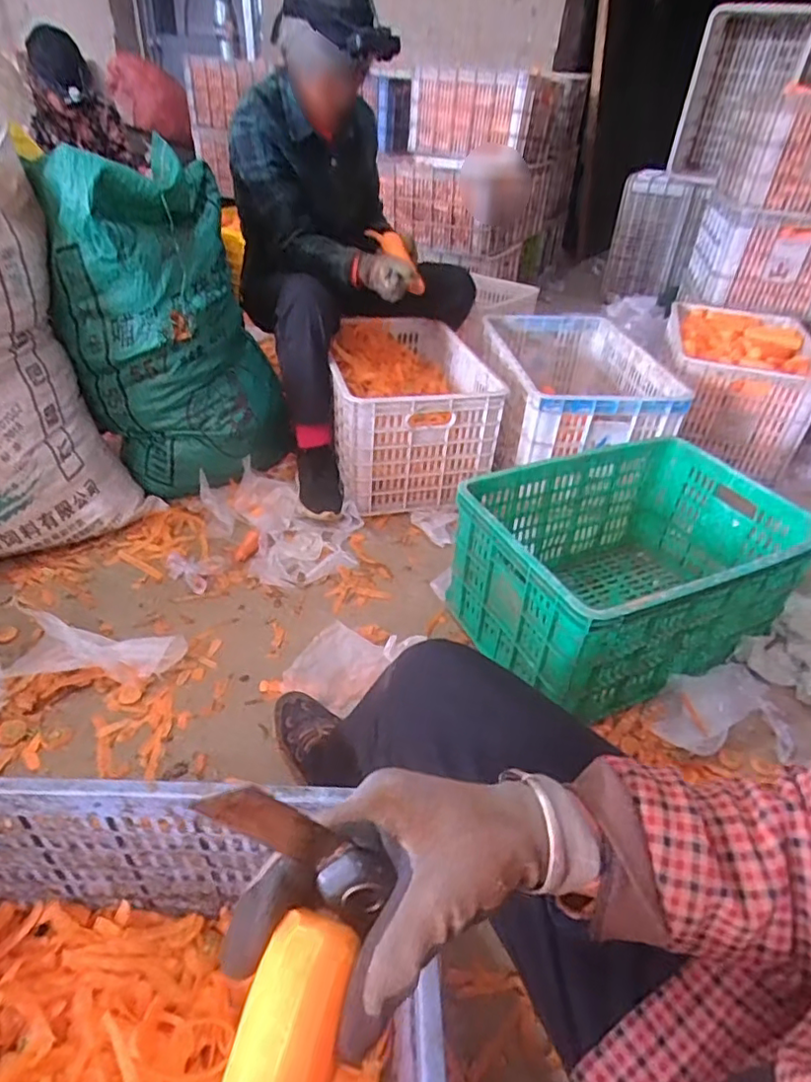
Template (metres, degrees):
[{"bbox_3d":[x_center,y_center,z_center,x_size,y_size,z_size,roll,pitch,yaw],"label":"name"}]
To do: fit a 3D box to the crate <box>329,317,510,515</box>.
[{"bbox_3d":[-0.006,-0.323,1.425,0.346,0.266,0.516,-4,39,-10],"label":"crate"}]

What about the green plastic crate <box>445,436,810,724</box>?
[{"bbox_3d":[0.370,0.048,1.004,0.497,0.255,0.348,-14,42,-22],"label":"green plastic crate"}]

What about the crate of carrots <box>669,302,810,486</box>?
[{"bbox_3d":[0.863,-0.420,1.558,0.361,0.252,0.509,15,39,13],"label":"crate of carrots"}]

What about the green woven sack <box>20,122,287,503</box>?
[{"bbox_3d":[-0.449,-0.423,1.190,0.321,0.573,0.313,11,39,9],"label":"green woven sack"}]

